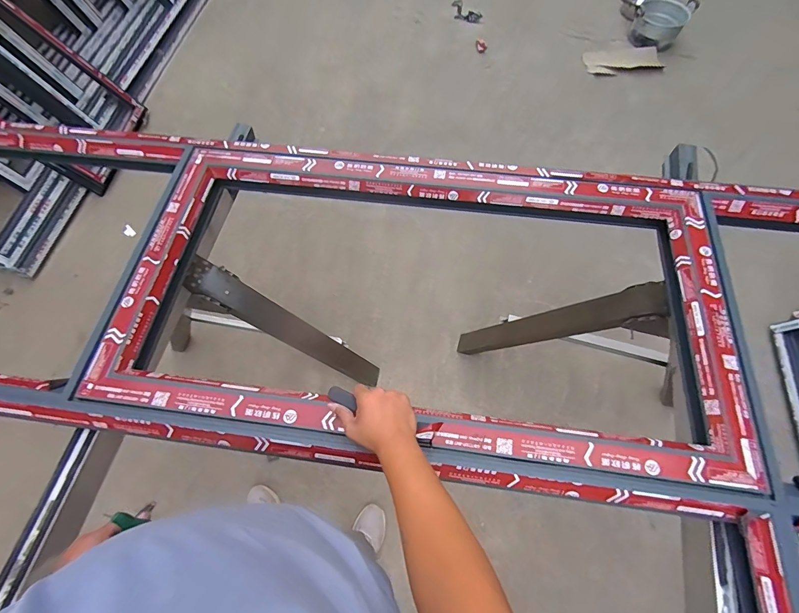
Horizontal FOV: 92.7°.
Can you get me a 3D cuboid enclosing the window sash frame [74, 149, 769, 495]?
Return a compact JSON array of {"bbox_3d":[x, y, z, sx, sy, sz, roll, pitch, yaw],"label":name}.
[{"bbox_3d":[0.041,-0.047,0.766,1.167,0.080,0.613,7,69,2],"label":"window sash frame"}]

